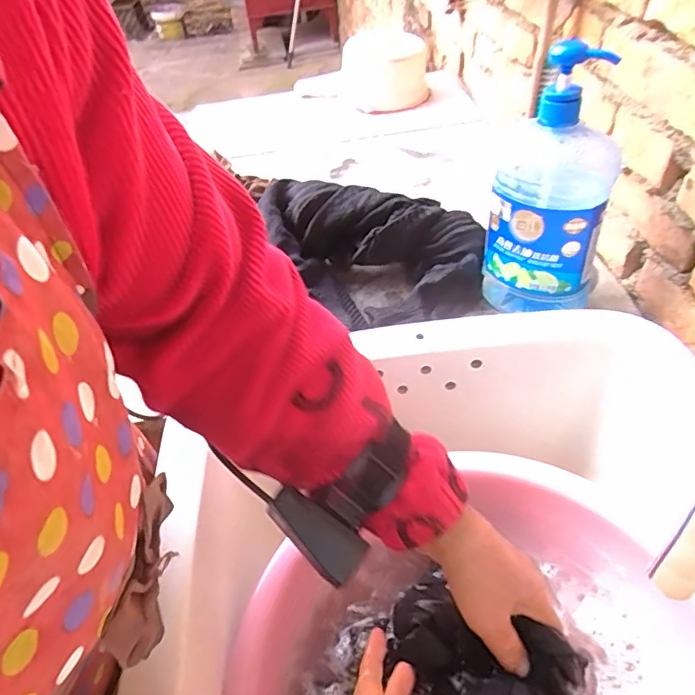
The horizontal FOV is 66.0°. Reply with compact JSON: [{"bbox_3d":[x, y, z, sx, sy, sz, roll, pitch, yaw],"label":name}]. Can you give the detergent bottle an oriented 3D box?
[{"bbox_3d":[0.198,-0.136,0.531,0.111,0.274,0.080,12,47,17],"label":"detergent bottle"}]

